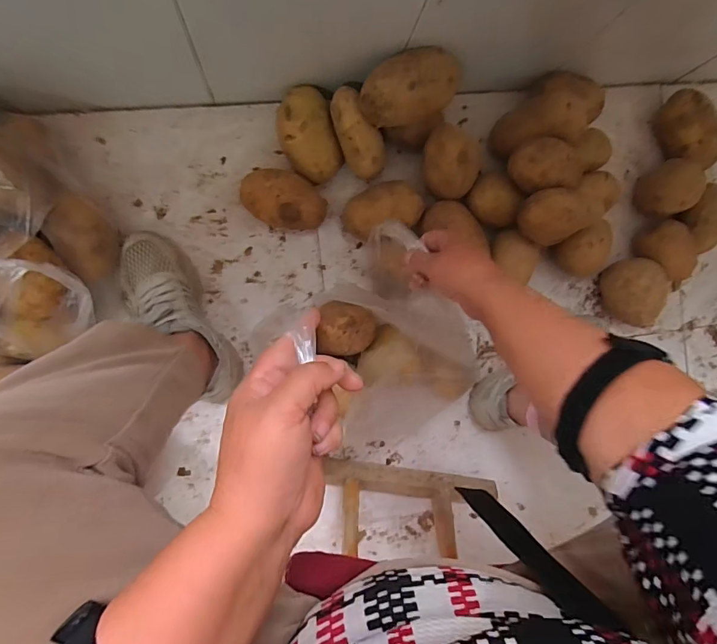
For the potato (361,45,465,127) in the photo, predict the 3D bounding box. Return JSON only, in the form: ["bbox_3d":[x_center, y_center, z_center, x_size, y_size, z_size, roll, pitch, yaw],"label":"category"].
[{"bbox_3d":[0.068,-0.297,0.558,0.126,0.056,0.071,-25,95,-8],"label":"potato"}]

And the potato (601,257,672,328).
[{"bbox_3d":[0.430,-0.047,0.698,0.073,0.084,0.108,-4,92,-10],"label":"potato"}]

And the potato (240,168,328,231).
[{"bbox_3d":[-0.104,-0.167,0.620,0.121,0.065,0.079,9,90,-10],"label":"potato"}]

